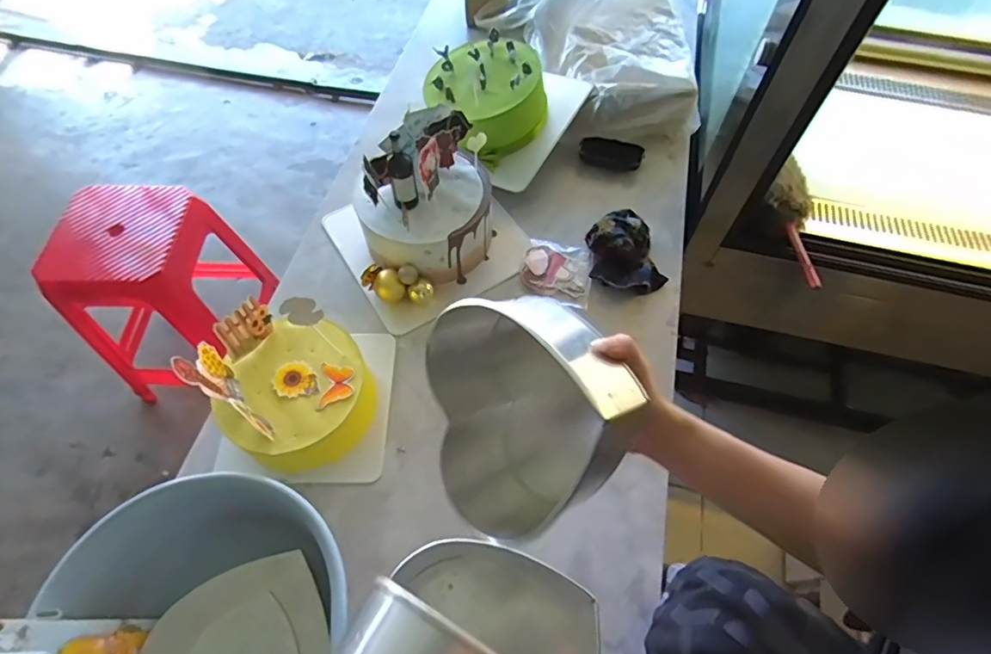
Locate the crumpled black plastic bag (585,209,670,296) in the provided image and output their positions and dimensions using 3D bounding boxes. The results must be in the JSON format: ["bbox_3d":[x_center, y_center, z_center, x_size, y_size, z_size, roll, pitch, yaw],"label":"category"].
[{"bbox_3d":[0.192,-0.117,0.781,0.109,0.046,0.146,-11,61,-7],"label":"crumpled black plastic bag"}]

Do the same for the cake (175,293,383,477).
[{"bbox_3d":[-0.246,0.063,0.615,0.160,0.188,0.164,0,60,0],"label":"cake"}]

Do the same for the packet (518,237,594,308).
[{"bbox_3d":[0.093,-0.085,0.790,0.105,0.012,0.103,13,61,7],"label":"packet"}]

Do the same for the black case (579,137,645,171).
[{"bbox_3d":[0.200,-0.301,0.898,0.107,0.020,0.057,18,62,9],"label":"black case"}]

